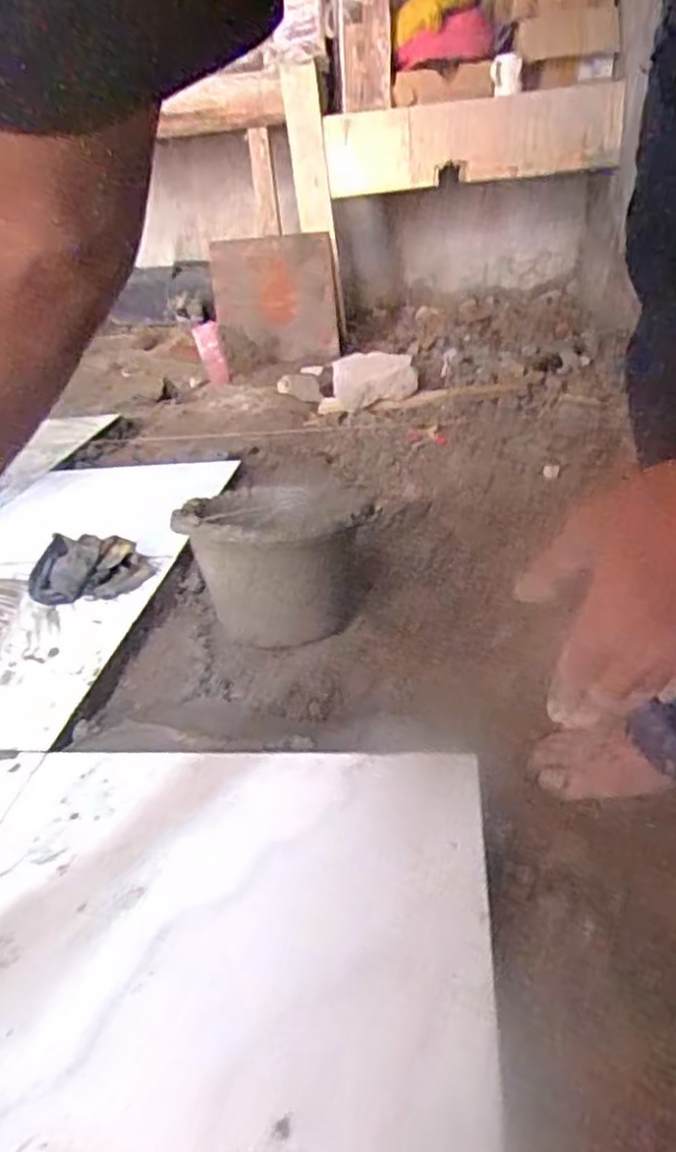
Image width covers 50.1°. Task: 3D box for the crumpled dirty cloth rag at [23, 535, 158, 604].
[{"bbox_3d":[-0.335,-0.014,0.971,0.155,0.046,0.146,-17,31,-20],"label":"crumpled dirty cloth rag"}]

